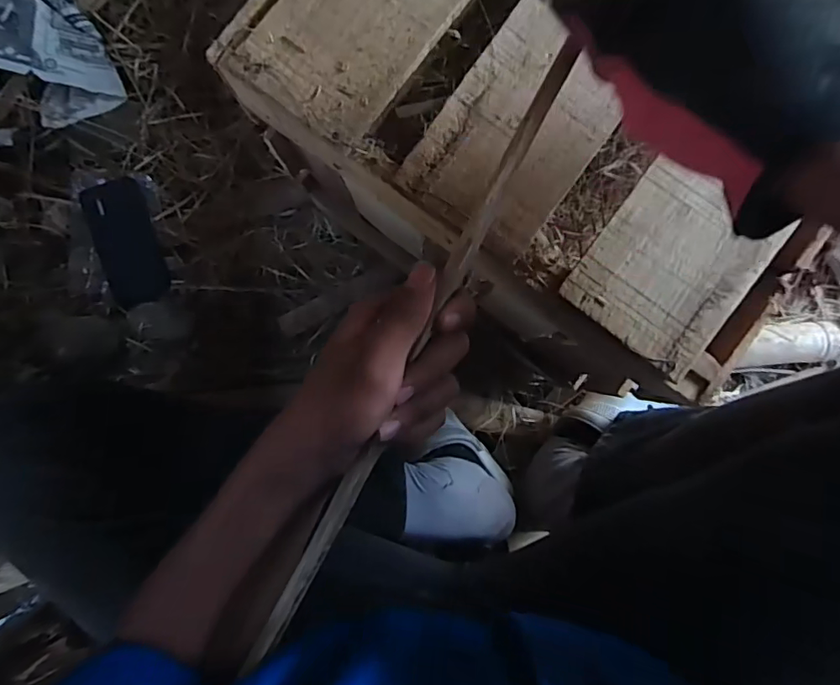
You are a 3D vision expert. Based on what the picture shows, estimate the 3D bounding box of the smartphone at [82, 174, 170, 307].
[{"bbox_3d":[-0.395,-0.134,0.721,0.079,0.017,0.167,-18,97,-9],"label":"smartphone"}]

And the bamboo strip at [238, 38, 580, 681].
[{"bbox_3d":[-0.012,0.024,0.300,0.015,0.019,0.388,26,100,-3],"label":"bamboo strip"}]

